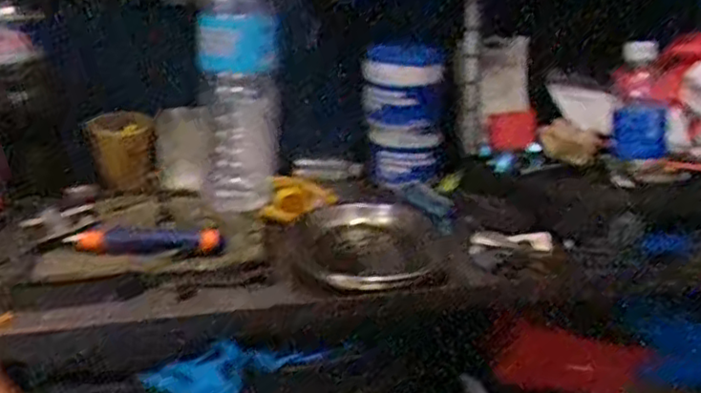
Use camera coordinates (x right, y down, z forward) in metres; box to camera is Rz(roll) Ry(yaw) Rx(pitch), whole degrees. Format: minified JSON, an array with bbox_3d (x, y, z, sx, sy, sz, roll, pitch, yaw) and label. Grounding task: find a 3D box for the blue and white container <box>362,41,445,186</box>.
[{"bbox_3d":[0.066,-0.112,0.924,0.082,0.176,0.077,-12,23,-38],"label":"blue and white container"}]

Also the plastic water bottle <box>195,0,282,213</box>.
[{"bbox_3d":[-0.133,-0.141,0.851,0.093,0.295,0.081,3,18,0],"label":"plastic water bottle"}]

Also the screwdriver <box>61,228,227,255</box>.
[{"bbox_3d":[-0.205,0.044,0.692,0.153,0.025,0.028,1,18,-5],"label":"screwdriver"}]

